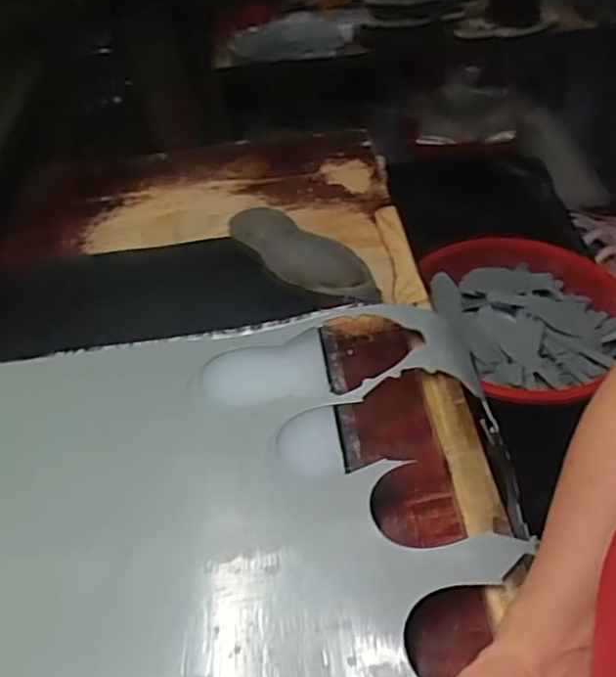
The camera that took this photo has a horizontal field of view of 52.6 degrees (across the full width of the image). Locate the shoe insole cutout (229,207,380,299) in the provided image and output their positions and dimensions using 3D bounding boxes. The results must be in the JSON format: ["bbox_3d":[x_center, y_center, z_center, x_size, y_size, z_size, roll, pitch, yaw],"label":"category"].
[{"bbox_3d":[-0.008,-0.099,0.710,0.089,0.021,0.206,-37,55,-27],"label":"shoe insole cutout"}]

